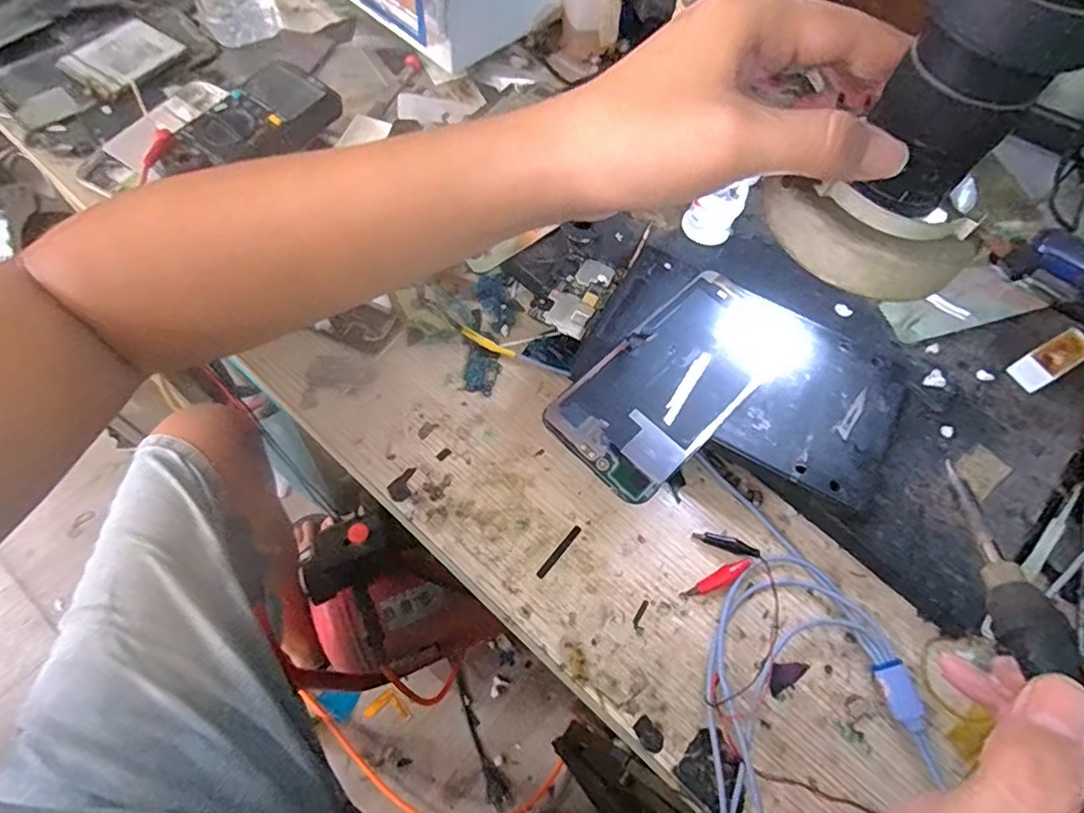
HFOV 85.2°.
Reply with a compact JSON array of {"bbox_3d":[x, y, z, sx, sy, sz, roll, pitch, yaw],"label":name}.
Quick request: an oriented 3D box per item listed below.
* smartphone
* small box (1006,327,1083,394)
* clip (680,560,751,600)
[{"bbox_3d":[0.079,-0.019,0.341,0.074,0.004,0.157,43,68,15],"label":"smartphone"},{"bbox_3d":[0.329,-0.030,0.379,0.052,0.013,0.021,-27,68,-17],"label":"small box"},{"bbox_3d":[0.096,0.095,0.324,0.042,0.007,0.009,-20,66,-14],"label":"clip"}]

